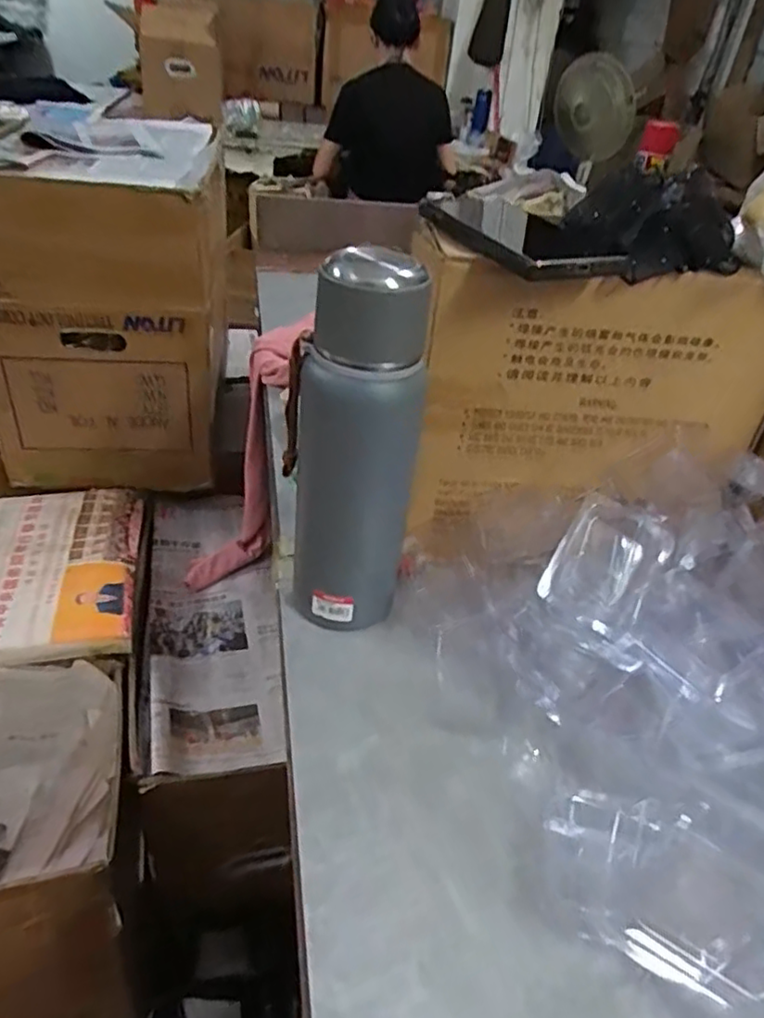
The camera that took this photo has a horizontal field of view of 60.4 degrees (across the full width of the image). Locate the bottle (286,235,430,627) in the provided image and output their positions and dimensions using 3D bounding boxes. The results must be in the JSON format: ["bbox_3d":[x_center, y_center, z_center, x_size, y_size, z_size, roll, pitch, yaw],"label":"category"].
[{"bbox_3d":[-0.018,-0.033,0.450,0.083,0.269,0.063,-2,38,-13],"label":"bottle"}]

